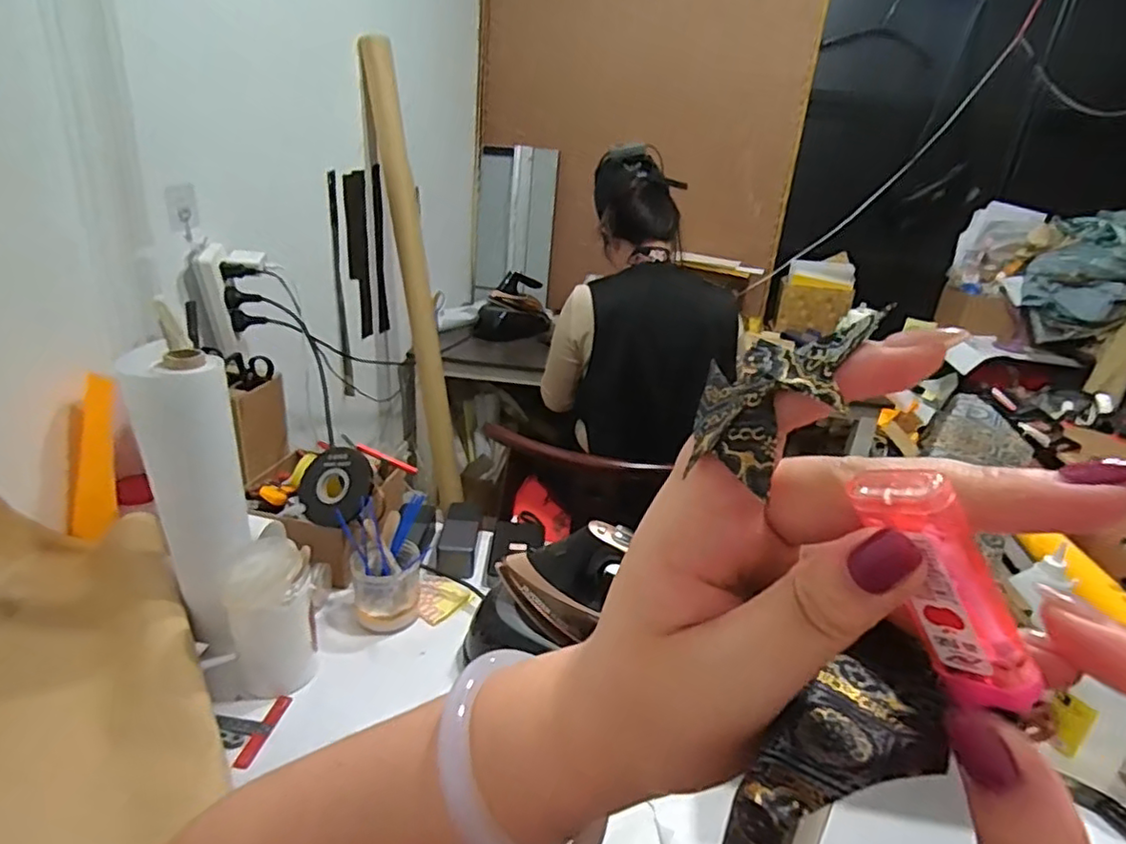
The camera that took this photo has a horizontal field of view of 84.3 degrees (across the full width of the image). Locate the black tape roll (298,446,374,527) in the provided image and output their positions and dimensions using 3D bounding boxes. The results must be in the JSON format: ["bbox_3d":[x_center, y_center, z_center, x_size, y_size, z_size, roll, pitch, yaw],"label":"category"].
[{"bbox_3d":[-0.313,0.088,0.854,0.105,0.106,0.013,28,-4,19],"label":"black tape roll"}]

